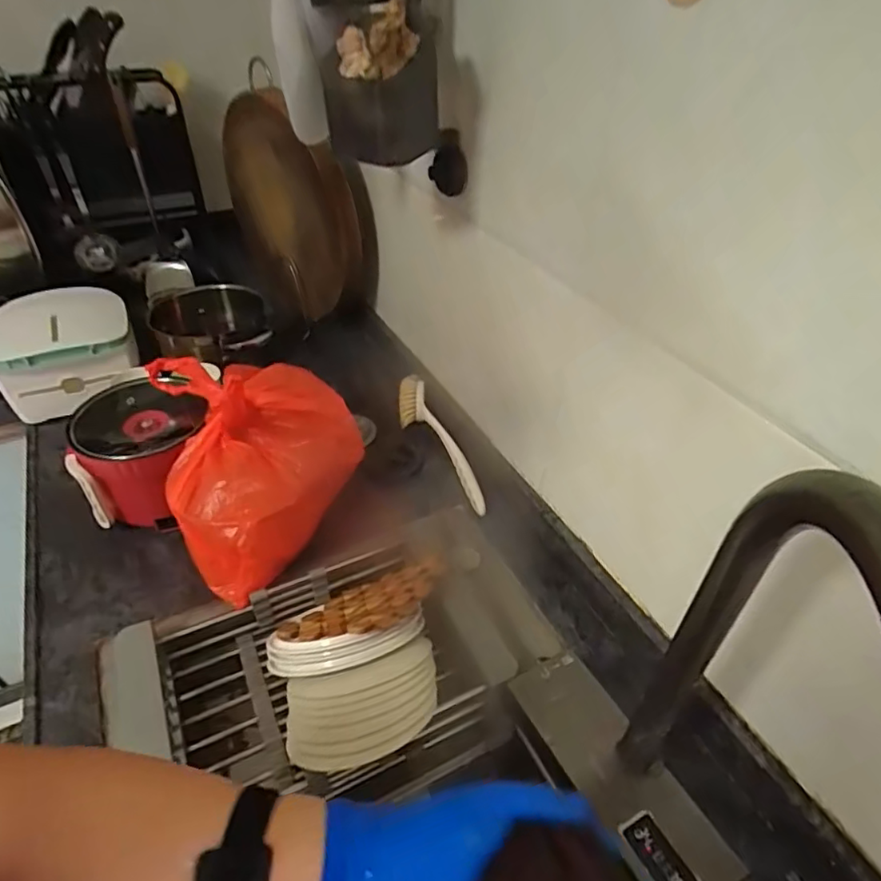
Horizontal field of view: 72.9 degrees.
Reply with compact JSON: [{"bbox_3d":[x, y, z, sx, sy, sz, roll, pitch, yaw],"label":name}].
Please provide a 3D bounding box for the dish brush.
[{"bbox_3d":[0.001,0.002,0.885,0.050,0.077,0.249,-18,44,-20],"label":"dish brush"}]

